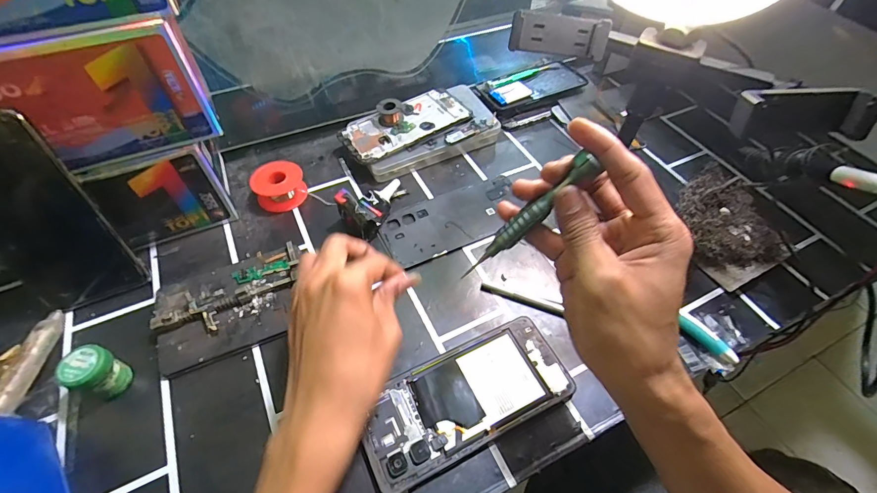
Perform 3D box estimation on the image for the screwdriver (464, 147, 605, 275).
[{"bbox_3d":[0.054,-0.015,0.238,0.011,0.104,0.011,16,39,-44],"label":"screwdriver"}]

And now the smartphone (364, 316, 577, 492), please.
[{"bbox_3d":[0.022,0.117,0.307,0.162,0.012,0.075,-23,56,-14],"label":"smartphone"}]

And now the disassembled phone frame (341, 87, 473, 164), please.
[{"bbox_3d":[-0.040,-0.150,0.475,0.154,0.005,0.075,-29,58,-16],"label":"disassembled phone frame"}]

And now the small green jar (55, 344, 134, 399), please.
[{"bbox_3d":[-0.257,0.095,0.295,0.027,0.041,0.029,1,53,-1],"label":"small green jar"}]

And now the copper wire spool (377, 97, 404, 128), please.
[{"bbox_3d":[-0.058,-0.161,0.468,0.030,0.022,0.026,-8,54,-4],"label":"copper wire spool"}]

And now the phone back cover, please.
[{"bbox_3d":[0.019,-0.029,0.416,0.157,0.008,0.072,-24,56,-15],"label":"phone back cover"}]

